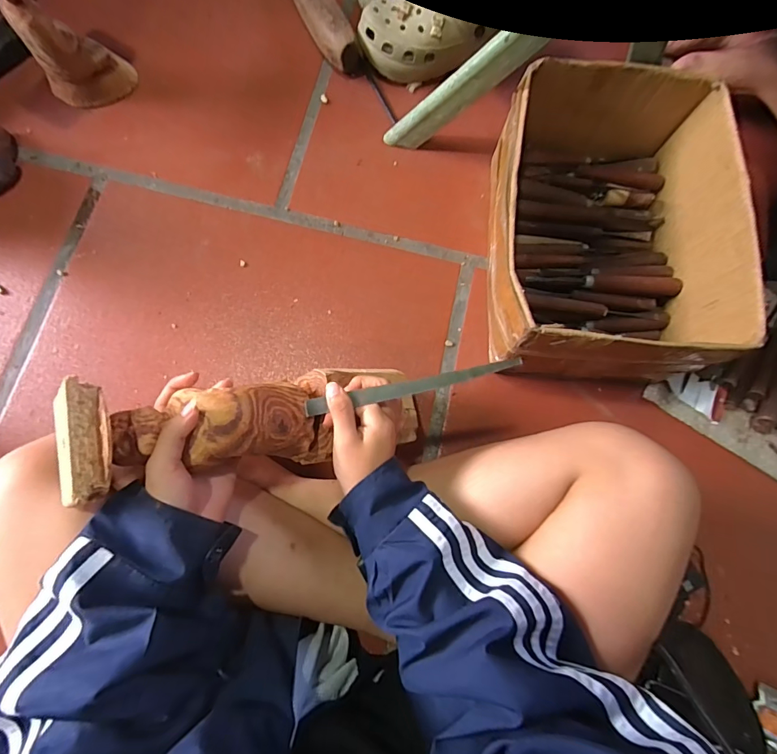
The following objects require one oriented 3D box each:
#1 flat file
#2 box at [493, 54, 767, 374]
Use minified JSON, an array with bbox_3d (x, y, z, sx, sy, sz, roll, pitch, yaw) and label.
[{"bbox_3d":[0.019,0.009,0.375,0.192,0.007,0.014,-13,77,4],"label":"flat file"},{"bbox_3d":[0.245,-0.170,0.506,0.257,0.154,0.329,6,76,-2],"label":"box"}]

